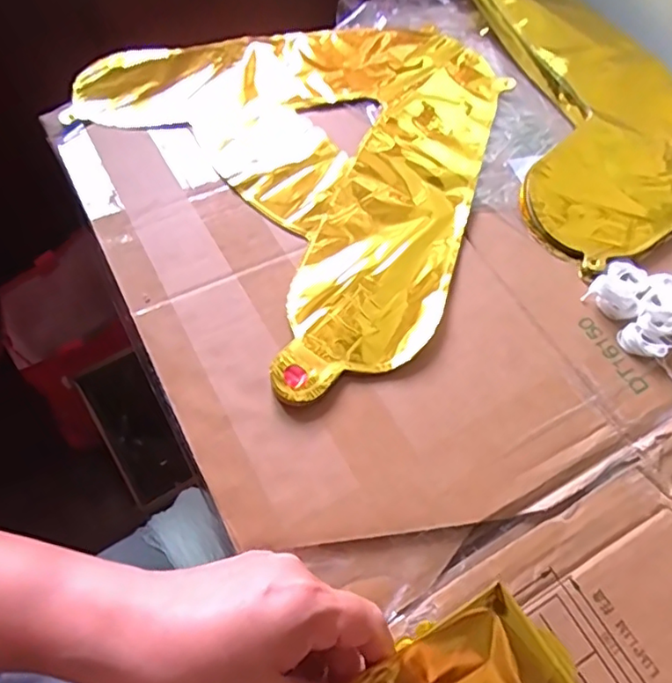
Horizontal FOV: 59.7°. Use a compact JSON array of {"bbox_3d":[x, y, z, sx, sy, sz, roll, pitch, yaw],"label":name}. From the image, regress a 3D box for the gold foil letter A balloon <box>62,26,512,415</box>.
[{"bbox_3d":[0.006,-0.177,0.502,0.346,0.023,0.389,-32,66,-20],"label":"gold foil letter A balloon"}]

